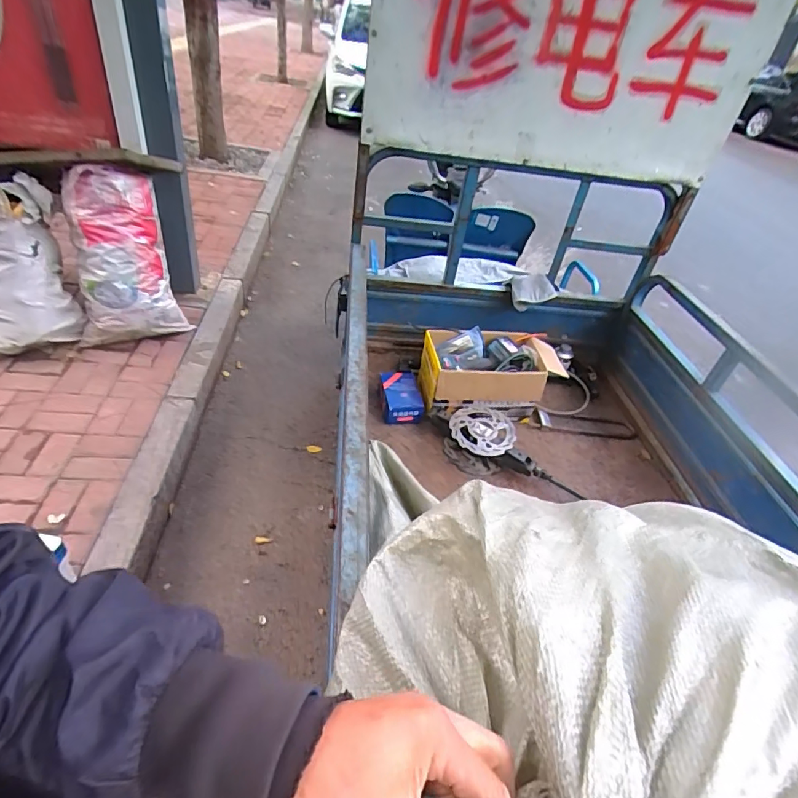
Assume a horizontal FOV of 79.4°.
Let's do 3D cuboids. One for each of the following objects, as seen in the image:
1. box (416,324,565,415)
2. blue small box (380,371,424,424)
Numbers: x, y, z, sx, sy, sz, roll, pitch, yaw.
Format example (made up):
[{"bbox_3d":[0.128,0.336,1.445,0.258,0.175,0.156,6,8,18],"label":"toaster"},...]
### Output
[{"bbox_3d":[0.270,-0.103,1.424,0.404,0.121,0.223,2,40,-13],"label":"box"},{"bbox_3d":[0.002,-0.007,1.421,0.108,0.070,0.174,1,40,-15],"label":"blue small box"}]

